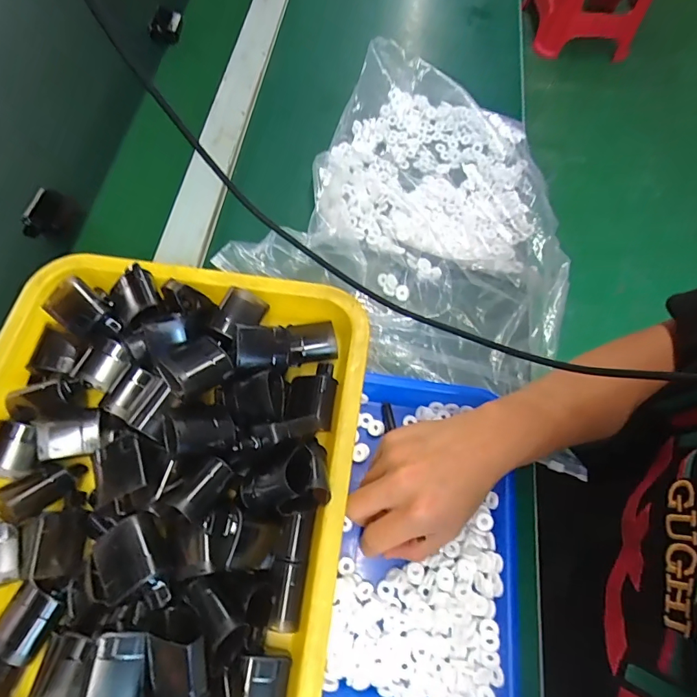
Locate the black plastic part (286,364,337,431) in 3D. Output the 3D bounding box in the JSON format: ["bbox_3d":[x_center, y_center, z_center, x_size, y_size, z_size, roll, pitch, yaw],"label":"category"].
[{"bbox_3d":[-0.029,0.036,0.348,0.038,0.020,0.053,9,67,1],"label":"black plastic part"}]

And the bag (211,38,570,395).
[{"bbox_3d":[0.101,-0.145,0.458,0.319,0.063,0.365,28,69,9],"label":"bag"}]

